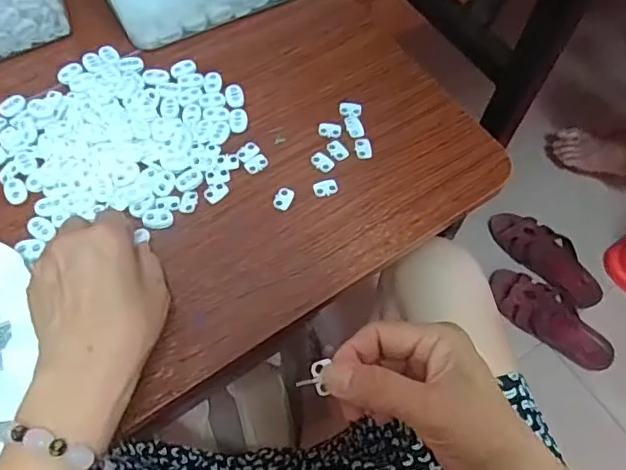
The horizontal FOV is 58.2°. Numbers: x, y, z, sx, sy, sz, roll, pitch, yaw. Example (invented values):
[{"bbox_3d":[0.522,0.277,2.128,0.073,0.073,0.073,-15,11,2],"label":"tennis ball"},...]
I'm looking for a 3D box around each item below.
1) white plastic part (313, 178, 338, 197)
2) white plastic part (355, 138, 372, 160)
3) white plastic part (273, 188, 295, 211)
[{"bbox_3d":[0.010,-0.037,0.444,0.018,0.004,0.014,-12,64,-9],"label":"white plastic part"},{"bbox_3d":[0.042,-0.072,0.461,0.013,0.004,0.018,-10,64,-8],"label":"white plastic part"},{"bbox_3d":[-0.023,-0.029,0.440,0.014,0.004,0.019,22,64,8],"label":"white plastic part"}]

